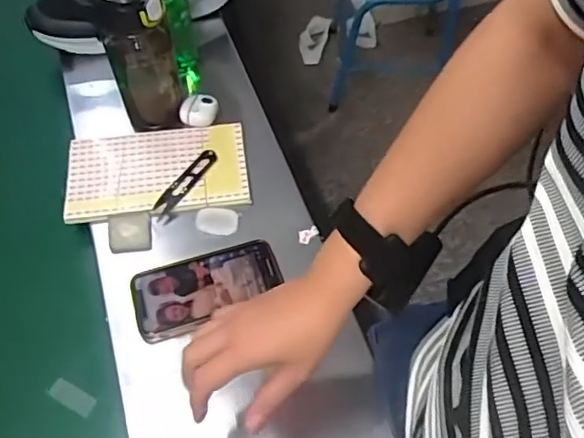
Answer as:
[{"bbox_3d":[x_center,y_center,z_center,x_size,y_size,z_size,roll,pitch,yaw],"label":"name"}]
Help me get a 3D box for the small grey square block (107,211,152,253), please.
[{"bbox_3d":[-0.182,0.015,0.653,0.047,0.014,0.044,-6,55,-5],"label":"small grey square block"}]

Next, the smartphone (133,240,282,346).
[{"bbox_3d":[-0.088,0.070,0.603,0.149,0.016,0.076,-15,57,-11],"label":"smartphone"}]

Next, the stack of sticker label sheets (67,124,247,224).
[{"bbox_3d":[-0.159,-0.060,0.695,0.206,0.013,0.120,-6,55,-5],"label":"stack of sticker label sheets"}]

